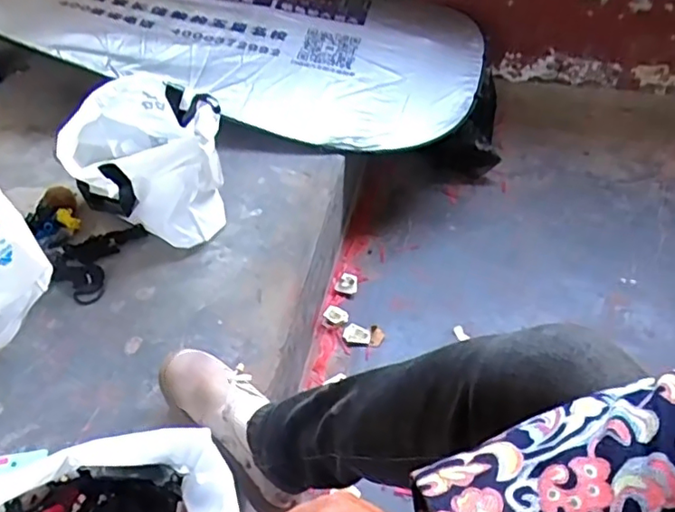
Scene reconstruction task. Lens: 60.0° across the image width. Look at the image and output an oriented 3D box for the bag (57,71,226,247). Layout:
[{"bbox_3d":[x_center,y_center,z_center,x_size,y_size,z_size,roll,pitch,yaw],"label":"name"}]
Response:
[{"bbox_3d":[-0.332,-0.165,1.012,0.251,0.189,0.247,-7,43,-8],"label":"bag"}]

